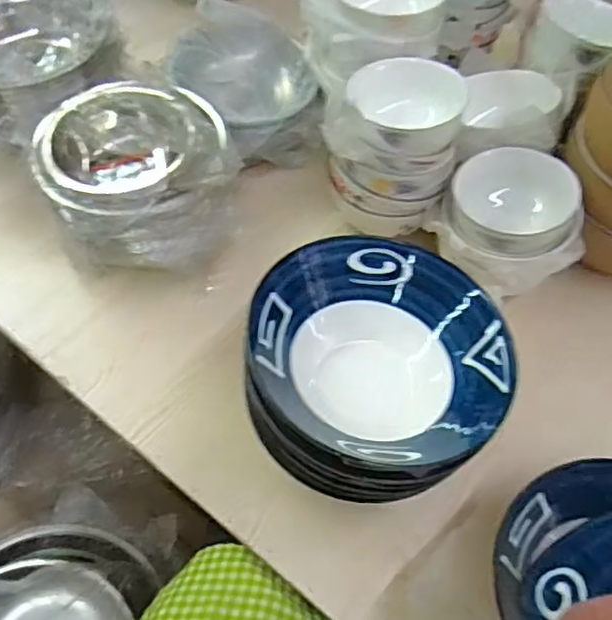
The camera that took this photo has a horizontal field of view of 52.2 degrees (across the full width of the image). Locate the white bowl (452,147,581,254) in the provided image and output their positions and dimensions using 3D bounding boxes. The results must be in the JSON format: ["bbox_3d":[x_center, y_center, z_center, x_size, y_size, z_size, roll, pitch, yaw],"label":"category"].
[{"bbox_3d":[0.193,-0.096,0.578,0.114,0.046,0.108,8,58,2],"label":"white bowl"}]

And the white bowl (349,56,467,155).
[{"bbox_3d":[0.095,-0.186,0.585,0.102,0.055,0.102,1,58,-2],"label":"white bowl"}]

